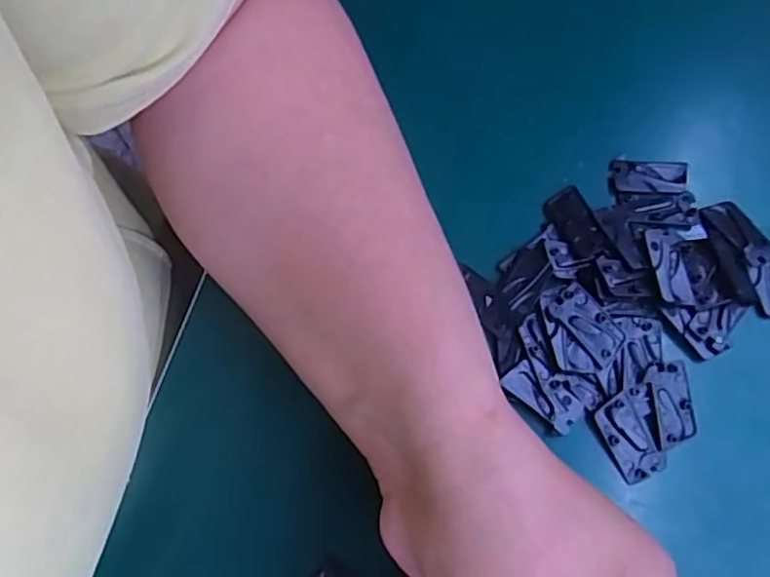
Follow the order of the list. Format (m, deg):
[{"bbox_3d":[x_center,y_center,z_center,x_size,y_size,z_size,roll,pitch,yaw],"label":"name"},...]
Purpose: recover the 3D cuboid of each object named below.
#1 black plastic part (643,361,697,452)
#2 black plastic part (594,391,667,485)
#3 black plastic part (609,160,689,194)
[{"bbox_3d":[0.117,0.047,0.271,0.018,0.004,0.034,-9,91,-4],"label":"black plastic part"},{"bbox_3d":[0.099,0.060,0.267,0.019,0.005,0.033,-26,76,-8],"label":"black plastic part"},{"bbox_3d":[0.120,-0.051,0.300,0.034,0.004,0.015,1,74,-1],"label":"black plastic part"}]

